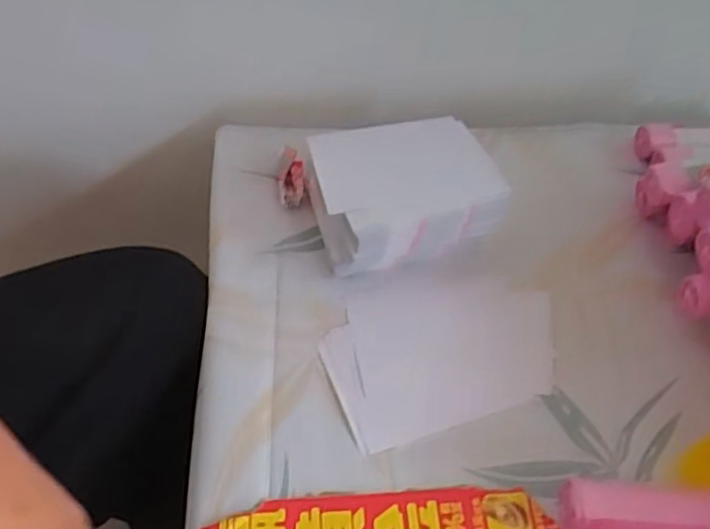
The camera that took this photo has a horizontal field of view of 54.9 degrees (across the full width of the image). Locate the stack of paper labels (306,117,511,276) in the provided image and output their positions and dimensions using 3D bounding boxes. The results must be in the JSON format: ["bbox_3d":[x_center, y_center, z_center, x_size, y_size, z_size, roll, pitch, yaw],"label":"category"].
[{"bbox_3d":[0.034,-0.049,0.475,0.119,0.055,0.101,-8,54,-8],"label":"stack of paper labels"}]

